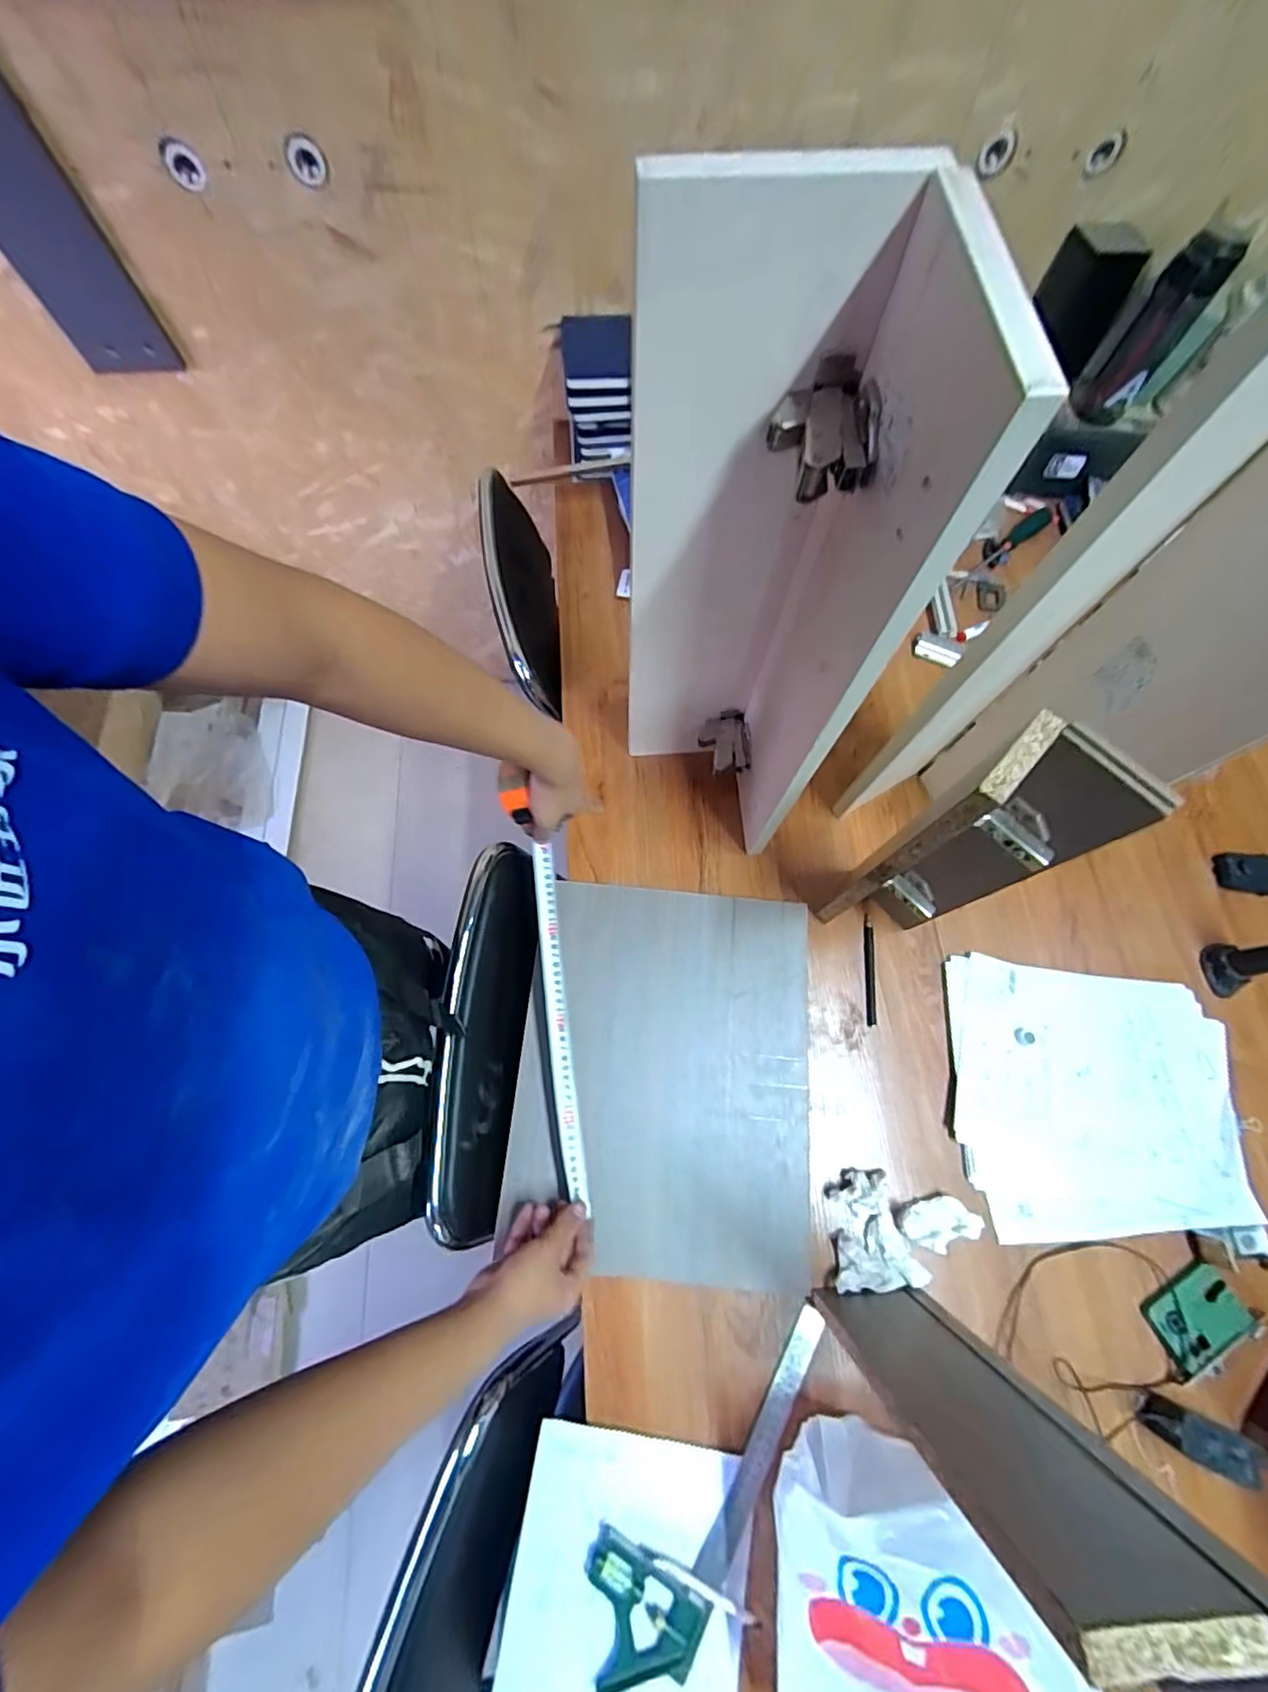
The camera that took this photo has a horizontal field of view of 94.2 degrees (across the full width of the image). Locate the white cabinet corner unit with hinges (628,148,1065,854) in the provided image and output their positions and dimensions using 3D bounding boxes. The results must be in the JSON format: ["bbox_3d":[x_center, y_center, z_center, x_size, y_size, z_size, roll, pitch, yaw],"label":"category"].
[{"bbox_3d":[0.086,-0.172,0.515,0.157,0.541,0.196,-5,71,-2],"label":"white cabinet corner unit with hinges"}]

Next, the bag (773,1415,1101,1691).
[{"bbox_3d":[0.223,0.633,0.479,0.223,0.148,0.203,7,69,3],"label":"bag"}]

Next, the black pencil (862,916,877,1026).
[{"bbox_3d":[0.293,0.154,0.732,0.013,0.006,0.134,5,69,2],"label":"black pencil"}]

